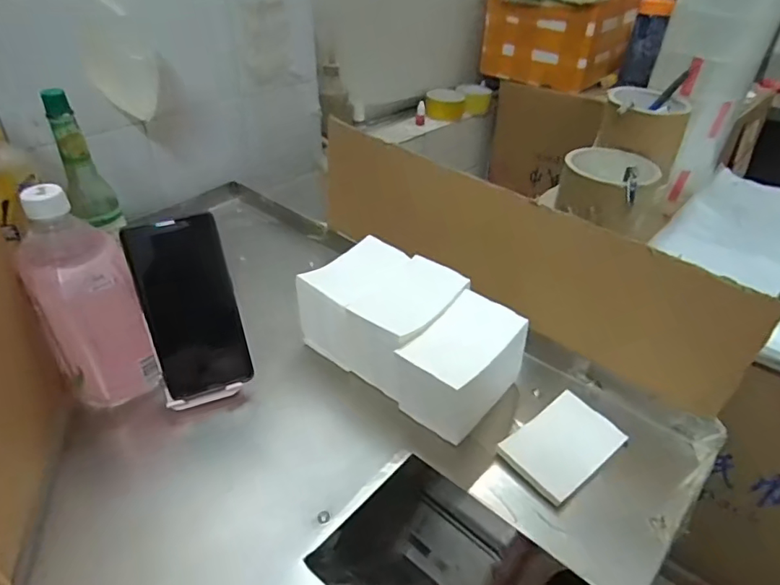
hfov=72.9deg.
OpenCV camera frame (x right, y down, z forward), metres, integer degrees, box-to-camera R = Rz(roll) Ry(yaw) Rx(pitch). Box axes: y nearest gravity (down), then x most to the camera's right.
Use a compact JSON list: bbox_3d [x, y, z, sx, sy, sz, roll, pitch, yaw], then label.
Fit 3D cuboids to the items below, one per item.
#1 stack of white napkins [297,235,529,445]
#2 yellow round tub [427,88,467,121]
[{"bbox_3d":[0.017,0.039,0.503,0.207,0.097,0.105,30,45,34],"label":"stack of white napkins"},{"bbox_3d":[0.133,-0.446,1.254,0.091,0.055,0.091,4,36,4],"label":"yellow round tub"}]

